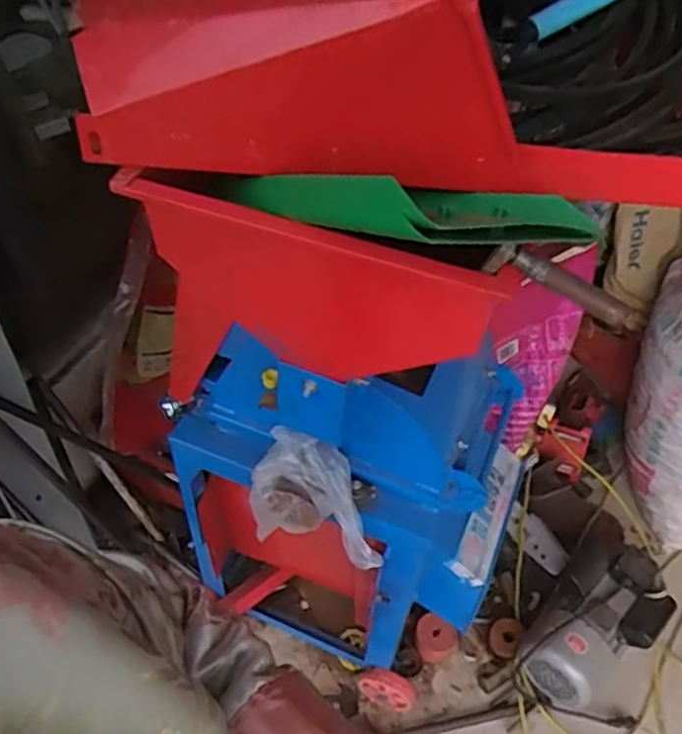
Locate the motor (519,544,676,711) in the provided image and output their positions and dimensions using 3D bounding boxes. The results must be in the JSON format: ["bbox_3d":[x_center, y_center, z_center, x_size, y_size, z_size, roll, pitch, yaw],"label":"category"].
[{"bbox_3d":[0.492,0.511,1.402,0.200,0.199,0.313,37,54,27],"label":"motor"}]

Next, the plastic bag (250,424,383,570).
[{"bbox_3d":[-0.029,0.177,0.955,0.186,0.146,0.100,20,48,14],"label":"plastic bag"}]

